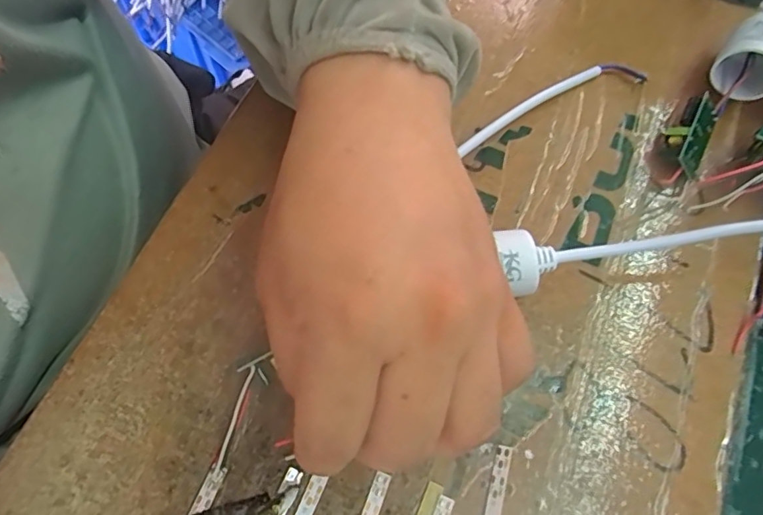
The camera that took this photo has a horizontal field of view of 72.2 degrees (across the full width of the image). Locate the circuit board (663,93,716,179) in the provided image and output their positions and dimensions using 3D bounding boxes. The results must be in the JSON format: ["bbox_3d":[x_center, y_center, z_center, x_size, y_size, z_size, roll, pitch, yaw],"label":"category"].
[{"bbox_3d":[0.151,-0.059,0.256,0.013,0.020,0.039,9,63,53],"label":"circuit board"}]

